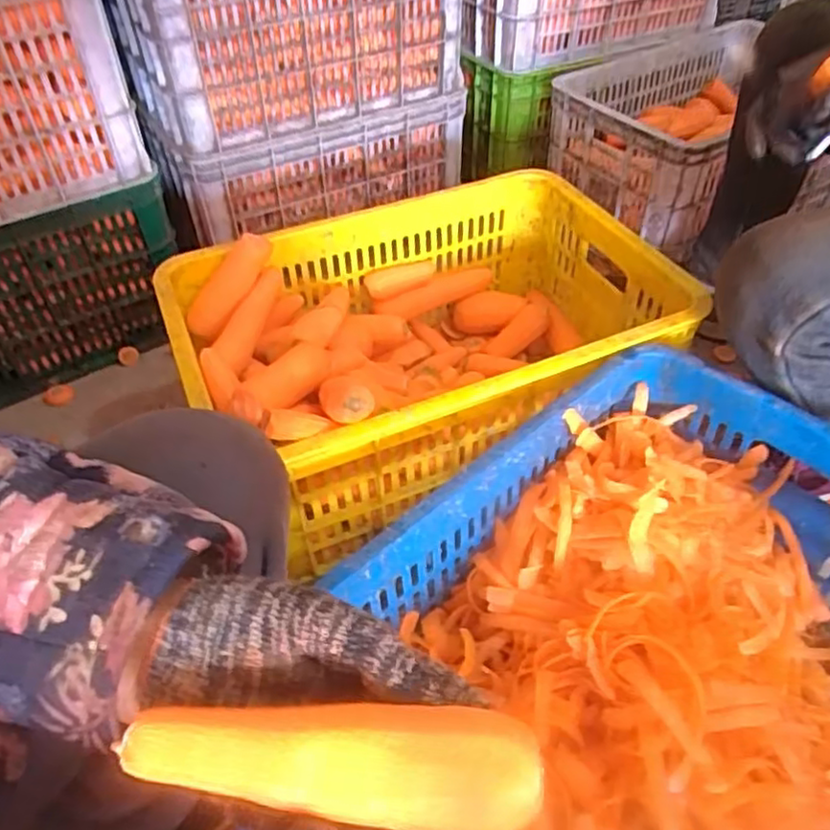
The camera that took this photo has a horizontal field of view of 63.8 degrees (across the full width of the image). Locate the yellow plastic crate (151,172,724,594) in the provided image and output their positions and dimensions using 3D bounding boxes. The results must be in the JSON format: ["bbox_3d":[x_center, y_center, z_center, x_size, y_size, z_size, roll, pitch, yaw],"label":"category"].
[{"bbox_3d":[0.008,-0.078,0.777,0.517,0.210,0.349,-17,47,-15],"label":"yellow plastic crate"}]

